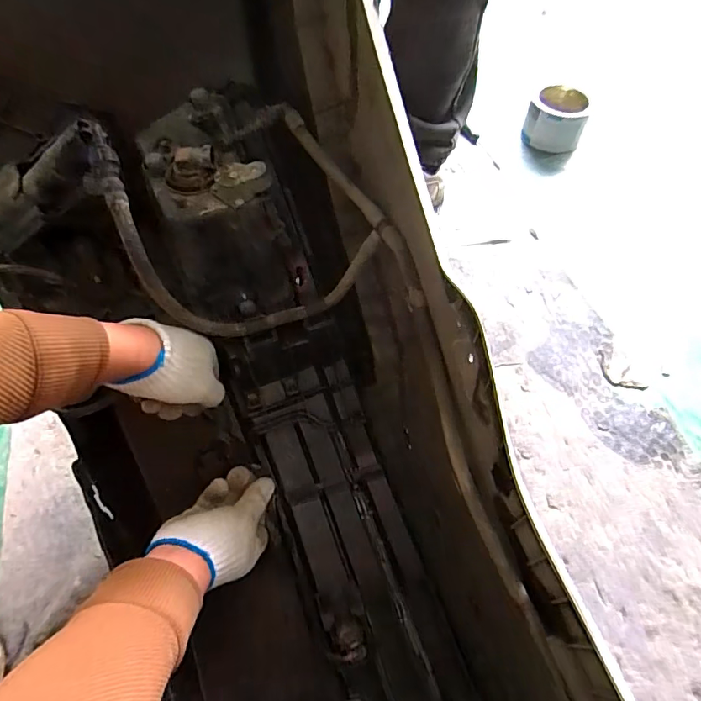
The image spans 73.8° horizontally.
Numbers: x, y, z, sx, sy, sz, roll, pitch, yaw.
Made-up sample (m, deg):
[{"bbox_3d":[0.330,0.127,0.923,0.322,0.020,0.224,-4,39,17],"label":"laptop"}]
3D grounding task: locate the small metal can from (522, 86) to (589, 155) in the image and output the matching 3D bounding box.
[{"bbox_3d":[0.457,-0.515,1.051,0.119,0.096,0.139,17,59,11],"label":"small metal can"}]

